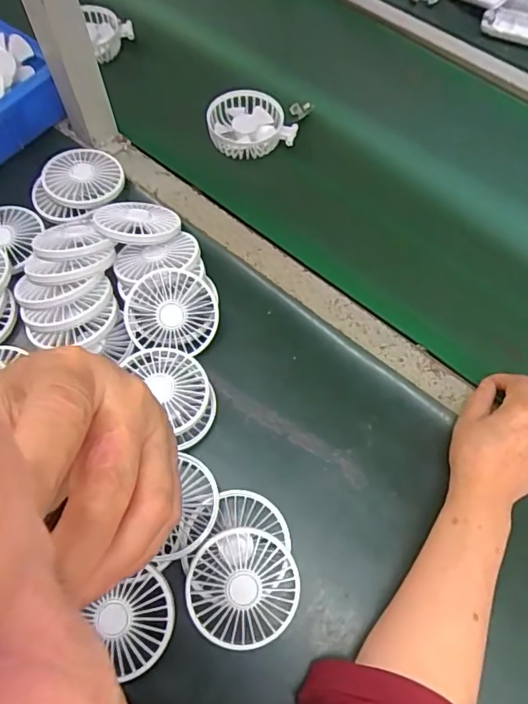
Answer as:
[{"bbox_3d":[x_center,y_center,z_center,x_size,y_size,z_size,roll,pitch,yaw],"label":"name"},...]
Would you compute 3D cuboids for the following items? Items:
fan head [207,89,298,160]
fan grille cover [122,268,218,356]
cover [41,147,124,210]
[{"bbox_3d":[-0.016,-0.280,0.630,0.100,0.031,0.075,-5,65,-2],"label":"fan head"},{"bbox_3d":[-0.089,-0.040,0.499,0.086,0.021,0.078,10,89,-8],"label":"fan grille cover"},{"bbox_3d":[-0.206,-0.203,0.589,0.083,0.012,0.092,2,61,-10],"label":"cover"}]

